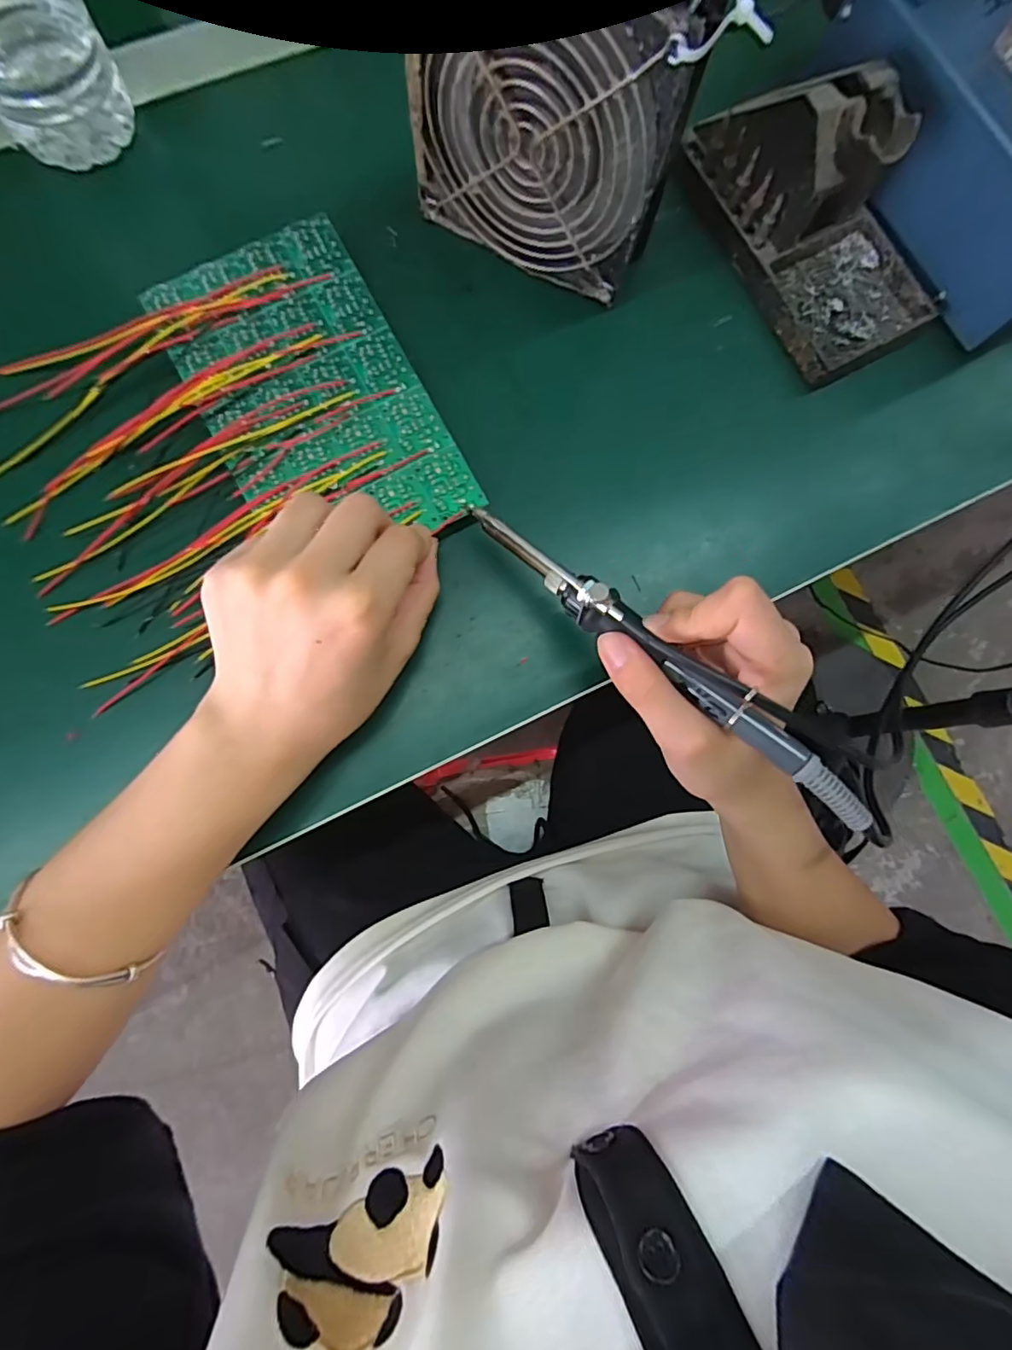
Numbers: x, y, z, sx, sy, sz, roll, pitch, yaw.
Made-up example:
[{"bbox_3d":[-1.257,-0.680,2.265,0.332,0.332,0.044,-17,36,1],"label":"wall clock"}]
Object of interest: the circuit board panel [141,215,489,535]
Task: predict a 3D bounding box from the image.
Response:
[{"bbox_3d":[-0.094,-0.137,0.277,0.100,0.004,0.169,-28,85,-7],"label":"circuit board panel"}]

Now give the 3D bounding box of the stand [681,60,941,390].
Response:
[{"bbox_3d":[0.165,-0.245,0.288,0.082,0.070,0.154,-32,86,-7],"label":"stand"}]

